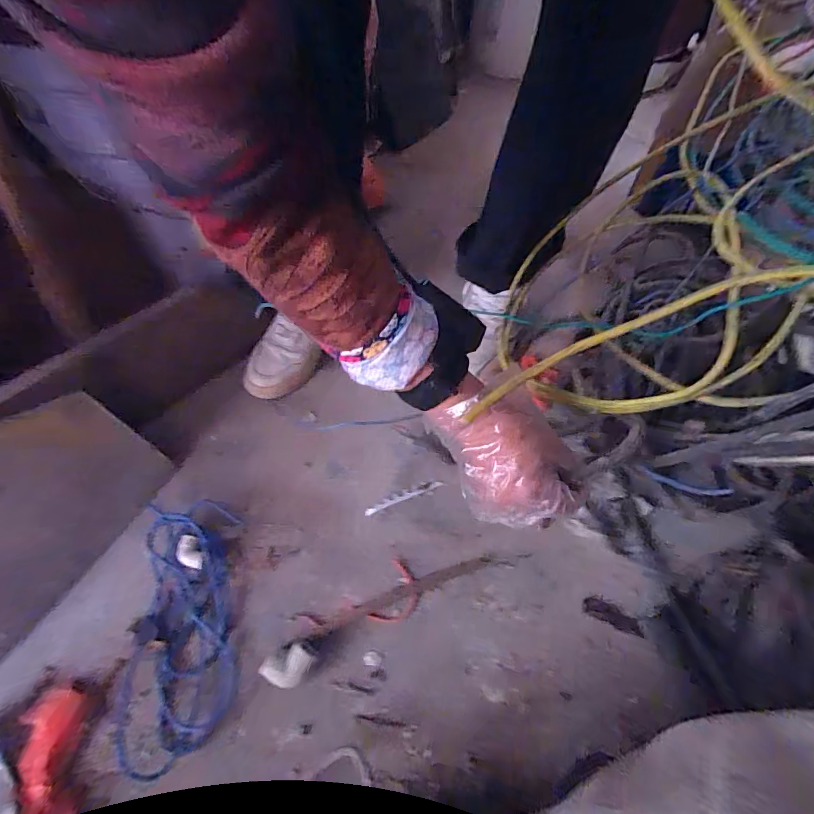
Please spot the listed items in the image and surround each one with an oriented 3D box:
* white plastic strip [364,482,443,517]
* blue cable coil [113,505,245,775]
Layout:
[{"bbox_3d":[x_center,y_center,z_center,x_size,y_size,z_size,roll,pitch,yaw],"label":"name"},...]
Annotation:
[{"bbox_3d":[-0.004,0.109,0.526,0.099,0.004,0.010,-20,60,-15],"label":"white plastic strip"},{"bbox_3d":[-0.227,0.213,0.436,0.099,0.024,0.239,-7,58,-7],"label":"blue cable coil"}]

